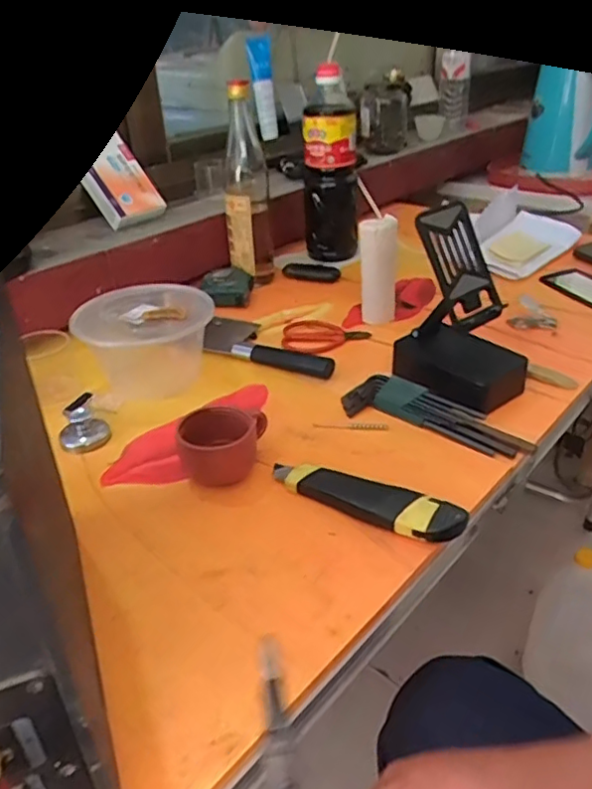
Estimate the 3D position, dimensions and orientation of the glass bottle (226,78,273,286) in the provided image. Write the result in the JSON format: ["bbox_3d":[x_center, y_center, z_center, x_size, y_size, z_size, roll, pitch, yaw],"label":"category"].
[{"bbox_3d":[-0.065,-0.276,0.842,0.062,0.258,0.055,-5,31,-5],"label":"glass bottle"}]

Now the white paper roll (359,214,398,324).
[{"bbox_3d":[0.099,-0.150,0.747,0.046,0.136,0.034,3,31,8],"label":"white paper roll"}]

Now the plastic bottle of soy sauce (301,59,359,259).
[{"bbox_3d":[0.053,-0.324,0.909,0.082,0.267,0.067,0,32,4],"label":"plastic bottle of soy sauce"}]

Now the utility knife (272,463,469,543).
[{"bbox_3d":[0.053,0.081,0.486,0.160,0.026,0.037,15,35,25],"label":"utility knife"}]

